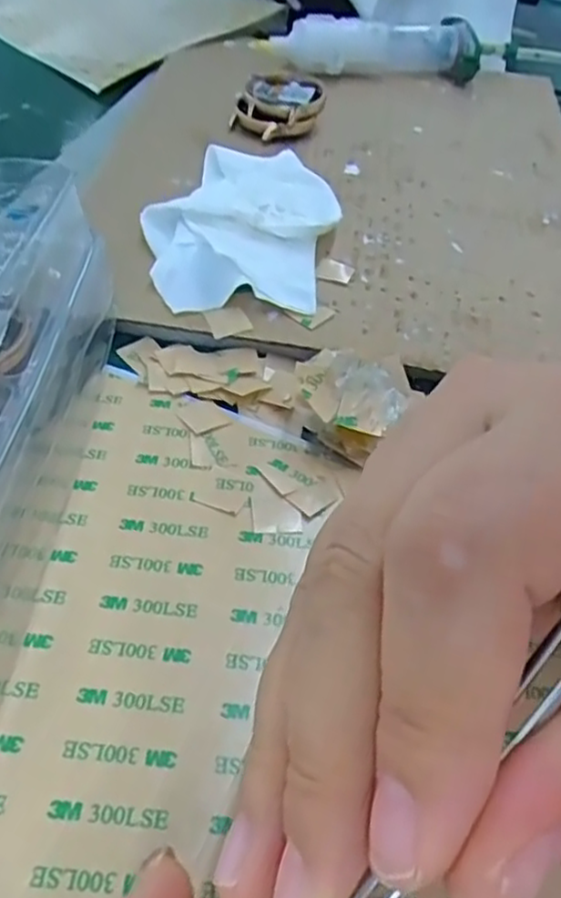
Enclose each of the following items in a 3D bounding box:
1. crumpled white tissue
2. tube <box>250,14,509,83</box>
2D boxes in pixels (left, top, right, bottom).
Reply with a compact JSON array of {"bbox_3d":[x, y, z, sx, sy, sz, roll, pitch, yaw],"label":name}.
[{"bbox_3d":[-0.015,-0.097,0.303,0.074,0.018,0.115,13,46,3],"label":"crumpled white tissue"},{"bbox_3d":[0.068,-0.257,0.447,0.163,0.032,0.039,-4,48,-12],"label":"tube"}]

